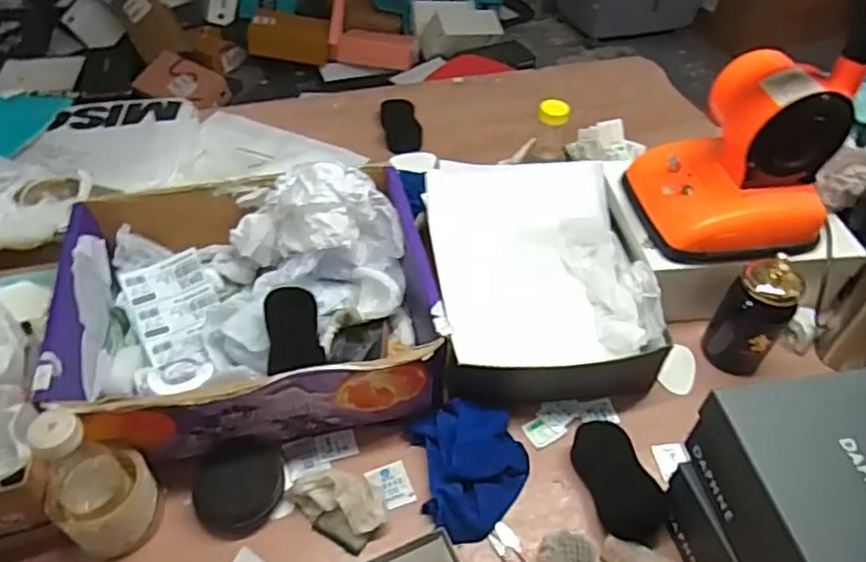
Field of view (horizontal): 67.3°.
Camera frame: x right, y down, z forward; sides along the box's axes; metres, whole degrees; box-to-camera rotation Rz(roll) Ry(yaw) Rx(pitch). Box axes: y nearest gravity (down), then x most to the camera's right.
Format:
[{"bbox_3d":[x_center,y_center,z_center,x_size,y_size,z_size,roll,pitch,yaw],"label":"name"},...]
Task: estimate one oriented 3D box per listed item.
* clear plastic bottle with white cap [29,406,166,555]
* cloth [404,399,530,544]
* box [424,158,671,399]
[{"bbox_3d":[-0.318,0.191,0.614,0.076,0.183,0.085,33,54,24],"label":"clear plastic bottle with white cap"},{"bbox_3d":[0.046,0.204,0.712,0.124,0.049,0.146,-5,48,-8],"label":"cloth"},{"bbox_3d":[0.133,-0.011,0.857,0.248,0.121,0.323,-4,48,-7],"label":"box"}]

